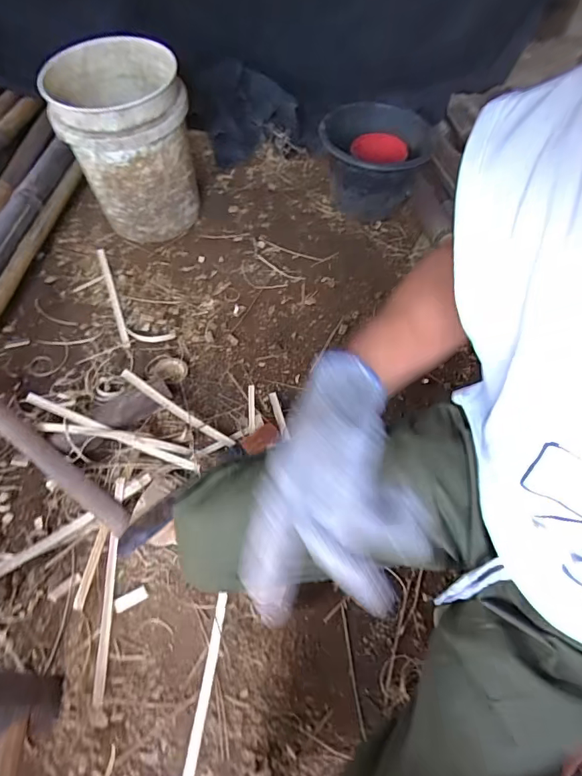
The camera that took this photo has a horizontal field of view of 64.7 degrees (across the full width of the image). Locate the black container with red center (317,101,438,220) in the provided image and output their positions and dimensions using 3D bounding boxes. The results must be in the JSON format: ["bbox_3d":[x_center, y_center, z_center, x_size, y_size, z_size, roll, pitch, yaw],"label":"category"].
[{"bbox_3d":[0.217,-0.597,1.236,0.269,0.229,0.268,6,56,4],"label":"black container with red center"}]

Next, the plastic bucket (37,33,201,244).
[{"bbox_3d":[-0.397,-0.590,1.154,0.281,0.397,0.298,0,56,0],"label":"plastic bucket"}]

